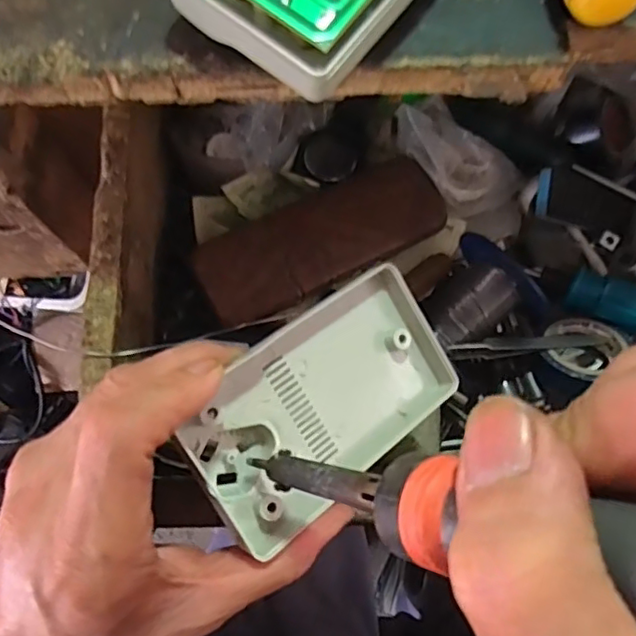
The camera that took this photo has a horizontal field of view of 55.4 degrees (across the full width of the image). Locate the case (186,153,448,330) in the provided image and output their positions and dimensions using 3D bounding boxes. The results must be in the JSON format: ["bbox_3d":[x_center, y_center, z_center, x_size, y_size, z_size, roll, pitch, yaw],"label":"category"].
[{"bbox_3d":[0.004,-0.046,0.344,0.145,0.022,0.056,-30,79,-10],"label":"case"}]

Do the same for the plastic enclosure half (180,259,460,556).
[{"bbox_3d":[0.003,0.033,0.251,0.119,0.019,0.068,-35,97,-27],"label":"plastic enclosure half"}]

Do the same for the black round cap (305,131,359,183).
[{"bbox_3d":[0.009,-0.103,0.384,0.032,0.014,0.031,1,75,-3],"label":"black round cap"}]

